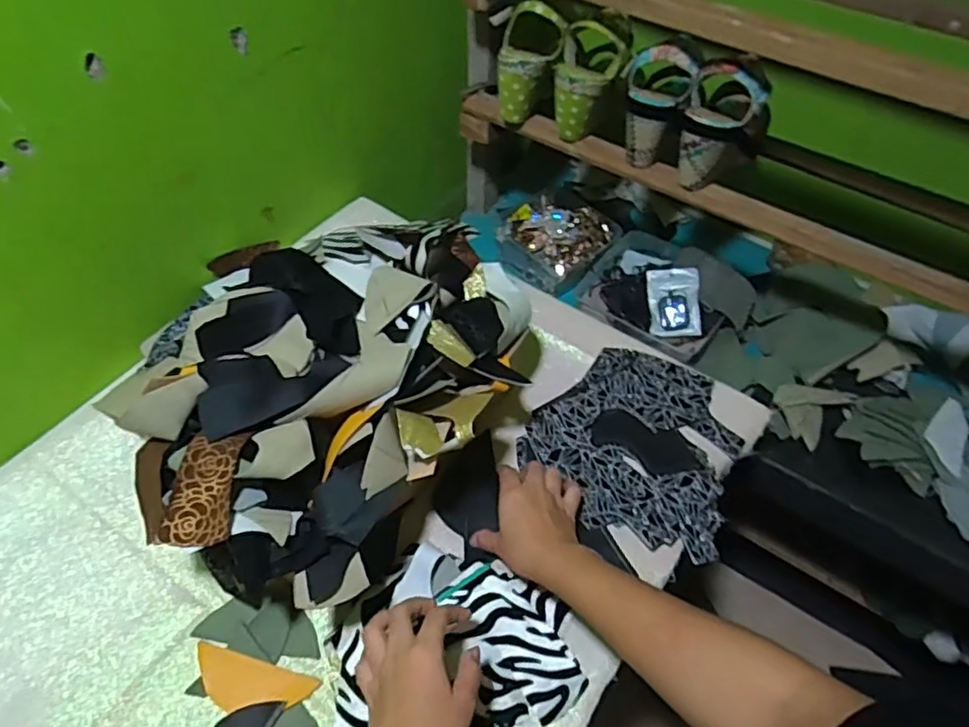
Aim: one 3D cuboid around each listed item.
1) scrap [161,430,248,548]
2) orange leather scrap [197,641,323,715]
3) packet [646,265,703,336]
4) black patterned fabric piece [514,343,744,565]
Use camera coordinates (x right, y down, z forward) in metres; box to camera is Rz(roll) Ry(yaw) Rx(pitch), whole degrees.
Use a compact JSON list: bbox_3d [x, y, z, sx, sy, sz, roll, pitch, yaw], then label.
[{"bbox_3d":[-0.211,0.094,0.476,0.046,0.007,0.089,-2,52,-4],"label":"scrap"},{"bbox_3d":[-0.197,0.271,0.528,0.105,0.008,0.042,13,52,6],"label":"orange leather scrap"},{"bbox_3d":[0.272,-0.088,0.899,0.071,0.009,0.100,-4,81,11],"label":"packet"},{"bbox_3d":[0.162,0.079,0.674,0.215,0.027,0.211,21,53,12],"label":"black patterned fabric piece"}]

